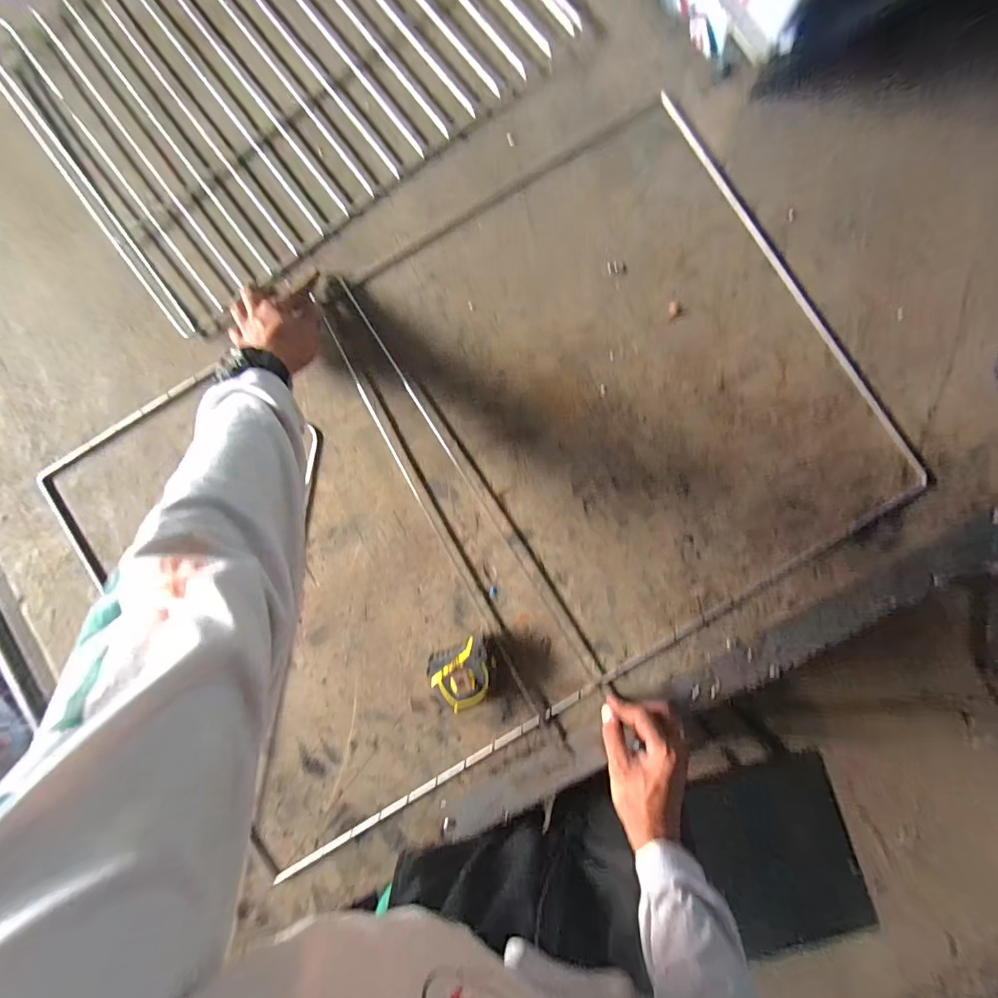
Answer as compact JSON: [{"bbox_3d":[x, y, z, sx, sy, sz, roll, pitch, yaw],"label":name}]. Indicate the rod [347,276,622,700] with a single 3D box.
[{"bbox_3d":[-0.027,-0.021,0.544,0.013,0.005,0.569,-33,87,1],"label":"rod"}]

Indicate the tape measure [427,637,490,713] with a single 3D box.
[{"bbox_3d":[-0.037,0.192,0.516,0.070,0.036,0.063,-26,86,1],"label":"tape measure"}]

